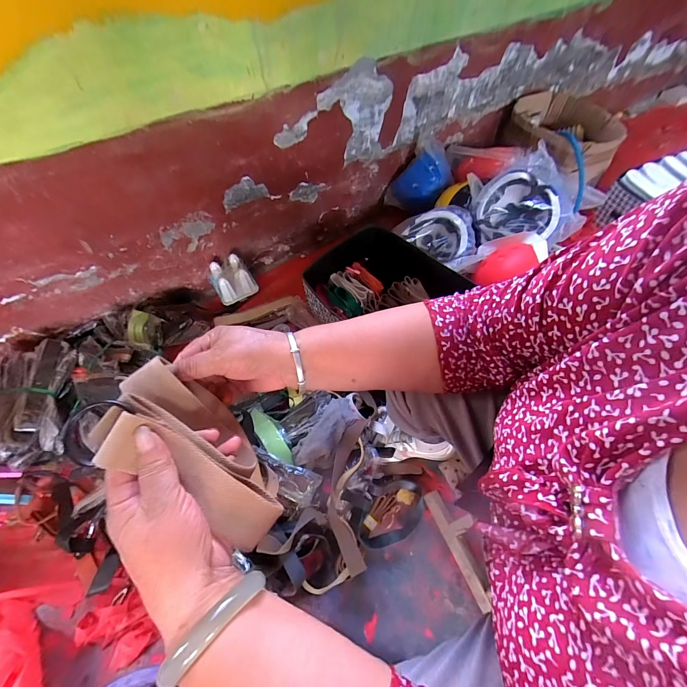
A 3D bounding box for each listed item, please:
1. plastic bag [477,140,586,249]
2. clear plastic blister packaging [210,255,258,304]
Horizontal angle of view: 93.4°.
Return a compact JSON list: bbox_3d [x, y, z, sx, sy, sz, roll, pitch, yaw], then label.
[{"bbox_3d":[0.557,-0.400,0.993,0.256,0.258,0.093,56,36,2],"label":"plastic bag"},{"bbox_3d":[-0.351,-0.202,1.027,0.123,0.117,0.104,-27,61,-15],"label":"clear plastic blister packaging"}]

